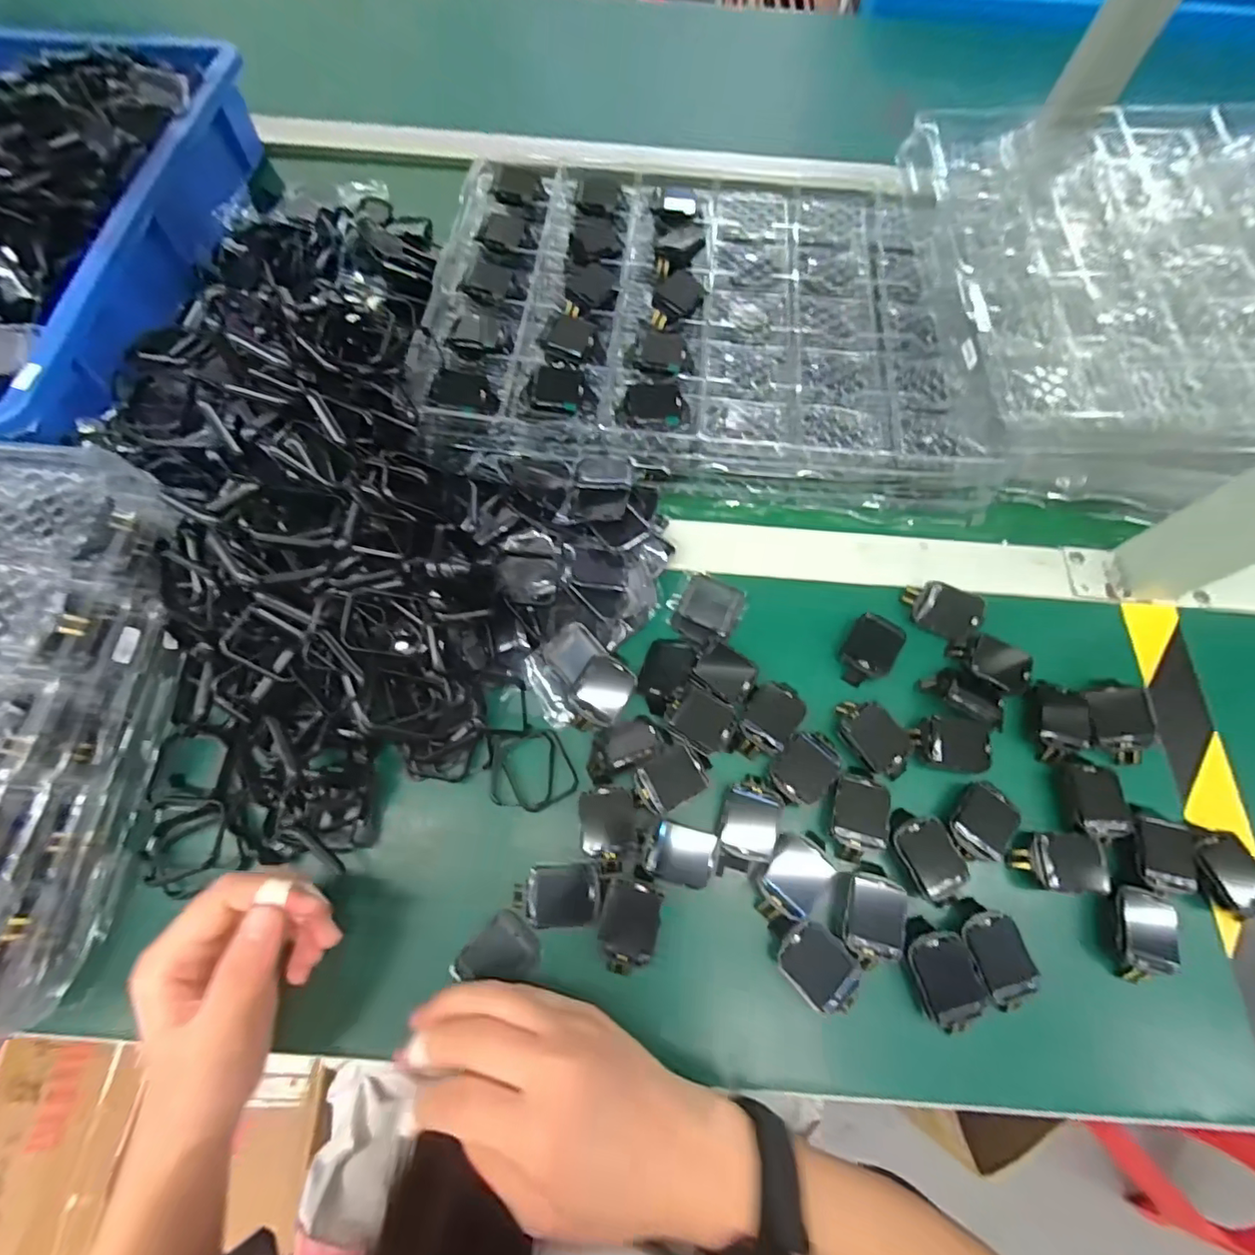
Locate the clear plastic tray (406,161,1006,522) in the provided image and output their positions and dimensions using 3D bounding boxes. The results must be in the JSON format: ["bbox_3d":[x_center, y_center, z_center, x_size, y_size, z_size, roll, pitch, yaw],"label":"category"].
[{"bbox_3d":[0.064,-0.247,0.447,0.428,0.042,0.308,4,71,-1],"label":"clear plastic tray"}]

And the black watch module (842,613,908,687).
[{"bbox_3d":[0.161,0.016,0.367,0.032,0.014,0.047,32,85,16],"label":"black watch module"}]

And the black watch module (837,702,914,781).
[{"bbox_3d":[0.154,0.068,0.344,0.032,0.010,0.051,-39,75,-16],"label":"black watch module"}]

